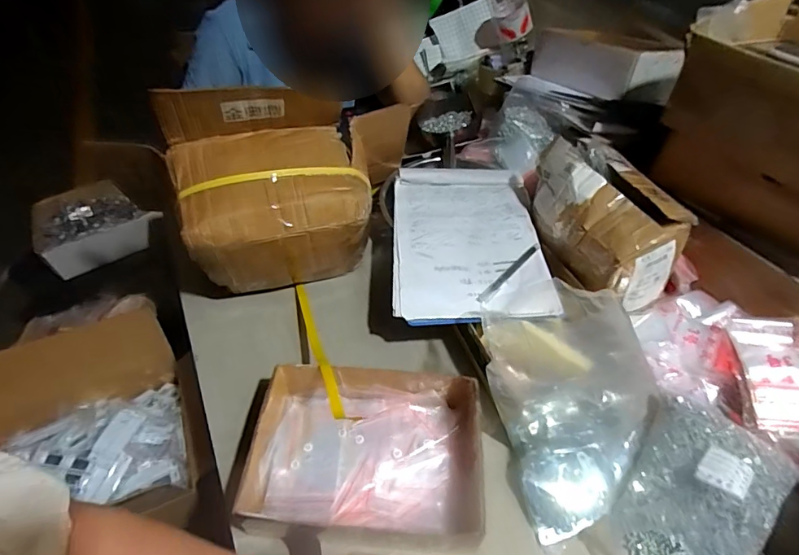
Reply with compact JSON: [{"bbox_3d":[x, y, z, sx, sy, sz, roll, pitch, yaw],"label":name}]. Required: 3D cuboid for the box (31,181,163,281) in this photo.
[{"bbox_3d":[-0.744,-0.130,1.141,0.236,0.090,0.225,-31,55,-25],"label":"box"}]

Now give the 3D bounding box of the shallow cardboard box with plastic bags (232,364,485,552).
[{"bbox_3d":[-0.036,0.200,0.541,0.250,0.066,0.188,3,48,3],"label":"shallow cardboard box with plastic bags"}]

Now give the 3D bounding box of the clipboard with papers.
[{"bbox_3d":[0.100,-0.063,0.702,0.210,0.024,0.297,-1,48,-1],"label":"clipboard with papers"}]

